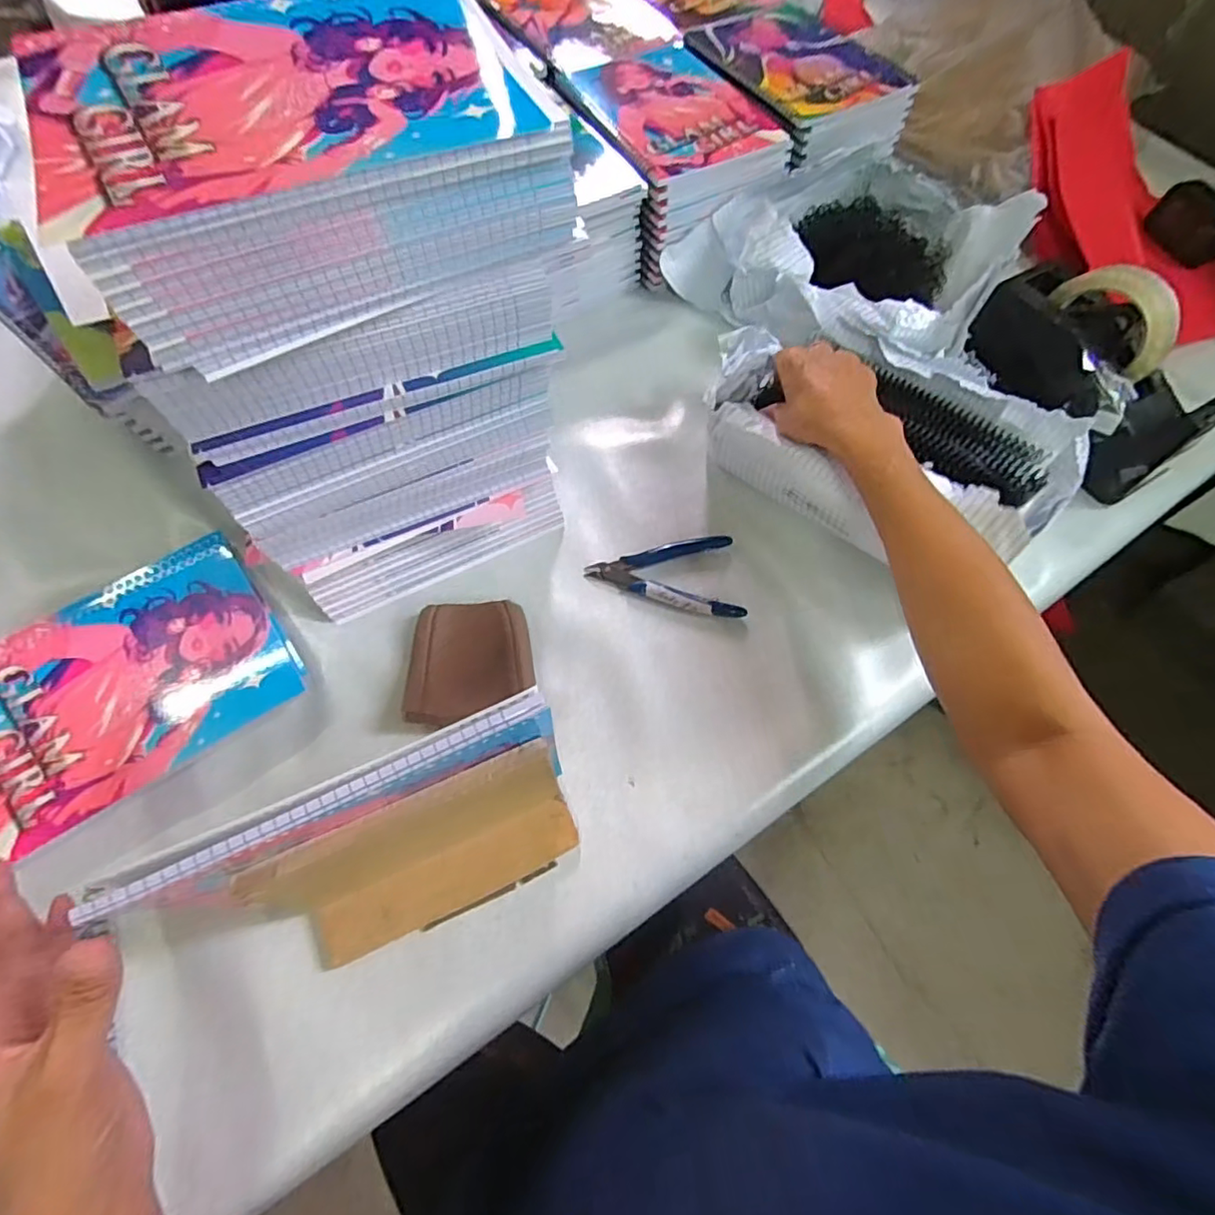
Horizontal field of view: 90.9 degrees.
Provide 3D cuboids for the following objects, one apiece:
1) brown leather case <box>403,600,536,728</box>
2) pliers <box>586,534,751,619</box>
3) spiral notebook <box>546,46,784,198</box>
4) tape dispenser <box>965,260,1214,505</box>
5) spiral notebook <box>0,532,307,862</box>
[{"bbox_3d":[-0.096,0.040,0.428,0.083,0.019,0.090,-3,63,-4],"label":"brown leather case"},{"bbox_3d":[0.045,-0.027,0.474,0.118,0.009,0.070,0,63,-2],"label":"pliers"},{"bbox_3d":[0.056,-0.480,0.582,0.160,0.018,0.195,-25,67,-15],"label":"spiral notebook"},{"bbox_3d":[0.408,-0.205,0.508,0.074,0.111,0.198,-30,67,-16],"label":"tape dispenser"},{"bbox_3d":[-0.324,0.050,0.401,0.196,0.013,0.153,-36,70,-18],"label":"spiral notebook"}]

